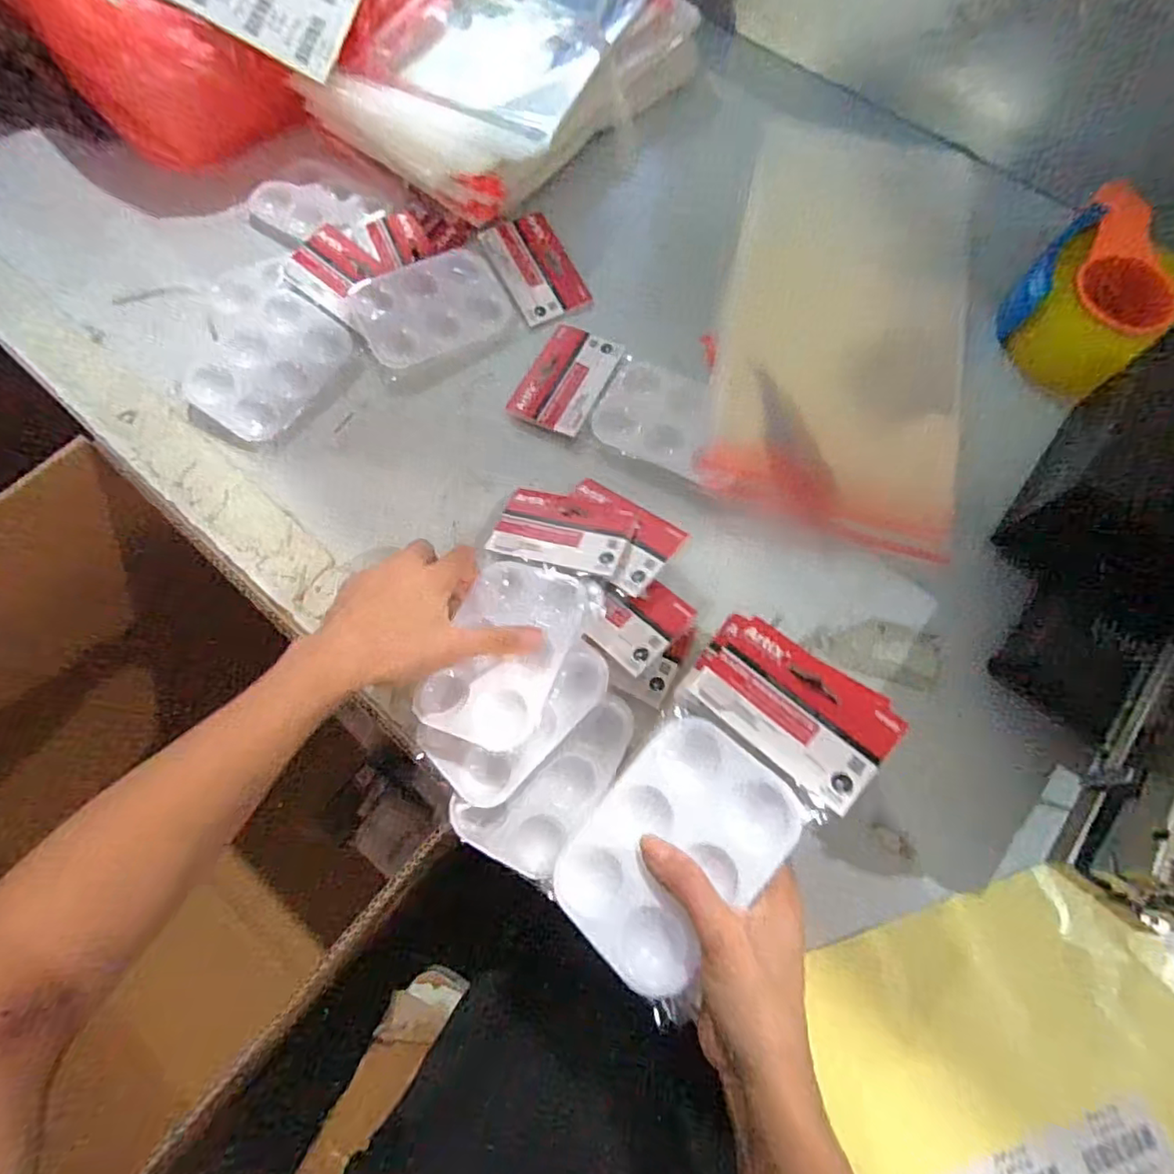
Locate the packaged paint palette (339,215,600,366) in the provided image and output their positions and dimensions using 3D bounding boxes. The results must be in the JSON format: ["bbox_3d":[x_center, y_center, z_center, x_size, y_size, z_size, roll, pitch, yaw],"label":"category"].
[{"bbox_3d":[-0.102,-0.255,0.511,0.193,0.023,0.096,-27,73,-10],"label":"packaged paint palette"}]

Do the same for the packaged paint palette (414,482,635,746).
[{"bbox_3d":[-0.039,0.012,0.402,0.094,0.023,0.191,19,63,6],"label":"packaged paint palette"}]

